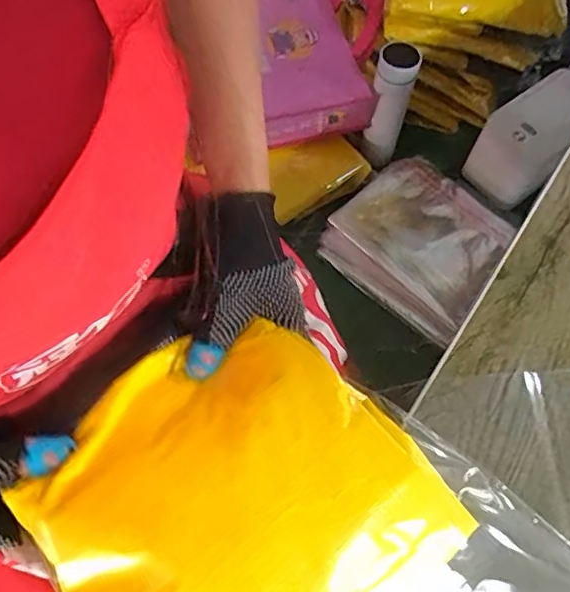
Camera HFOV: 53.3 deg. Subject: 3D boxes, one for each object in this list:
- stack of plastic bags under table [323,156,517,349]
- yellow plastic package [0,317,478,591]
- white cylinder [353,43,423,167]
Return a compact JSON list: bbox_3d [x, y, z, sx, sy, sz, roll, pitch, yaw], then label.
[{"bbox_3d":[0.230,-0.093,0.951,0.262,0.038,0.256,40,70,17],"label":"stack of plastic bags under table"},{"bbox_3d":[-0.031,0.112,0.306,0.187,0.028,0.192,-39,72,-20],"label":"yellow plastic package"},{"bbox_3d":[0.167,-0.312,0.935,0.070,0.200,0.059,17,65,7],"label":"white cylinder"}]

